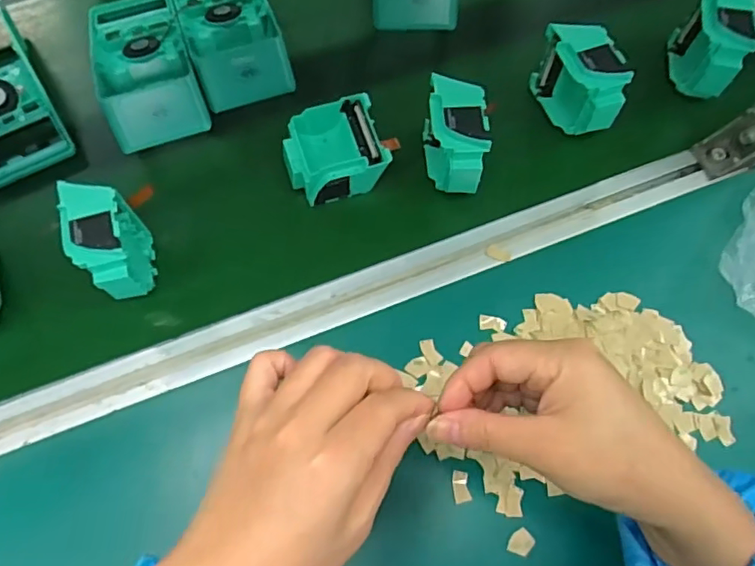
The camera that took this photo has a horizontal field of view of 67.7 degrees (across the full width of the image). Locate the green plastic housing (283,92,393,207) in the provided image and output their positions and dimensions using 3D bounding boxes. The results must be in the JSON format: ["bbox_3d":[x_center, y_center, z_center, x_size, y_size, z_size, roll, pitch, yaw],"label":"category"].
[{"bbox_3d":[-0.037,-0.109,0.484,0.080,0.050,0.074,-16,72,-5],"label":"green plastic housing"}]

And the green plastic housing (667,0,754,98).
[{"bbox_3d":[0.291,-0.207,0.495,0.038,0.078,0.080,11,72,4],"label":"green plastic housing"}]

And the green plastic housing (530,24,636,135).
[{"bbox_3d":[0.173,-0.171,0.484,0.044,0.077,0.084,-18,73,-5],"label":"green plastic housing"}]

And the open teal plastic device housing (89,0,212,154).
[{"bbox_3d":[-0.214,-0.207,0.505,0.082,0.045,0.186,-20,73,-6],"label":"open teal plastic device housing"}]

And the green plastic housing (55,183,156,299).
[{"bbox_3d":[-0.200,-0.025,0.426,0.043,0.080,0.080,-14,72,-4],"label":"green plastic housing"}]

